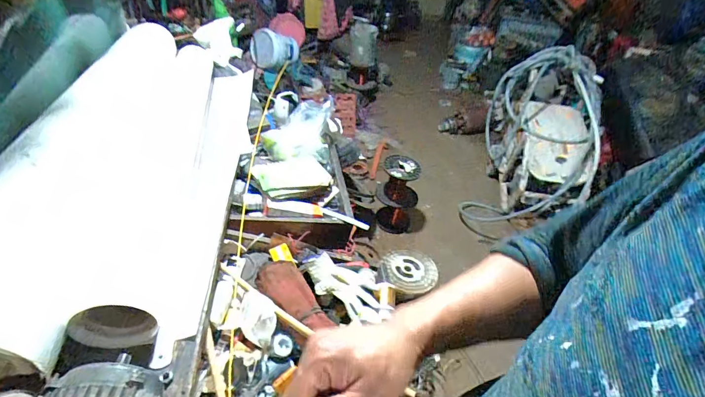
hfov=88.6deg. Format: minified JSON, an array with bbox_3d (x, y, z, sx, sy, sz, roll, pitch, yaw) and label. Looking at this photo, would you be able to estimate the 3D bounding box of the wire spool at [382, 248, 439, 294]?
[{"bbox_3d":[0.213,0.266,1.345,0.203,0.028,0.193,4,41,-3],"label":"wire spool"}]

